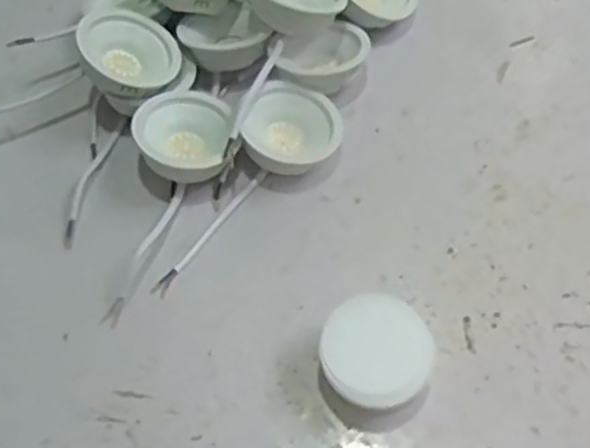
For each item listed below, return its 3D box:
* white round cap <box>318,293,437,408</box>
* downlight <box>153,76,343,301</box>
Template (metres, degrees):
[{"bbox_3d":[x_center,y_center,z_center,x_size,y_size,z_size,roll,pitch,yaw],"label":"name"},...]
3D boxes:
[{"bbox_3d":[0.047,0.077,0.436,0.061,0.038,0.061,-1,61,2],"label":"white round cap"},{"bbox_3d":[-0.024,-0.025,0.502,0.061,0.035,0.172,22,64,14],"label":"downlight"}]

